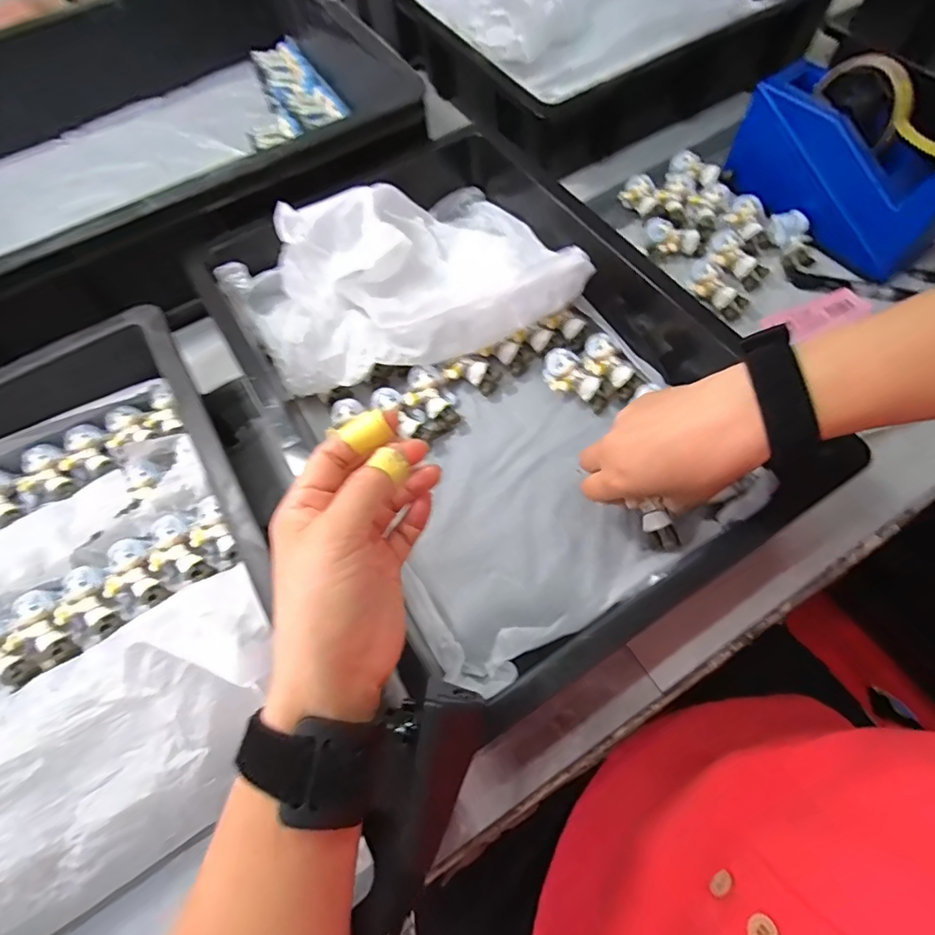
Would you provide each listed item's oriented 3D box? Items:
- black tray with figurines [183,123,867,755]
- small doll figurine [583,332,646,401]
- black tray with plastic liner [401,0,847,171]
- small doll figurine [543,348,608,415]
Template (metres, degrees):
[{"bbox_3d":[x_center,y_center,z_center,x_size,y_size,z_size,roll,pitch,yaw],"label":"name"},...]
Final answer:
[{"bbox_3d":[0.018,-0.082,0.401,0.319,0.096,0.444,-34,67,-12],"label":"black tray with figurines"},{"bbox_3d":[0.124,-0.088,0.432,0.033,0.017,0.062,-35,82,-12],"label":"small doll figurine"},{"bbox_3d":[0.179,-0.551,0.609,0.420,0.116,0.314,-29,67,-10],"label":"black tray with plastic liner"},{"bbox_3d":[0.093,-0.073,0.430,0.067,0.022,0.036,43,74,4],"label":"small doll figurine"}]

